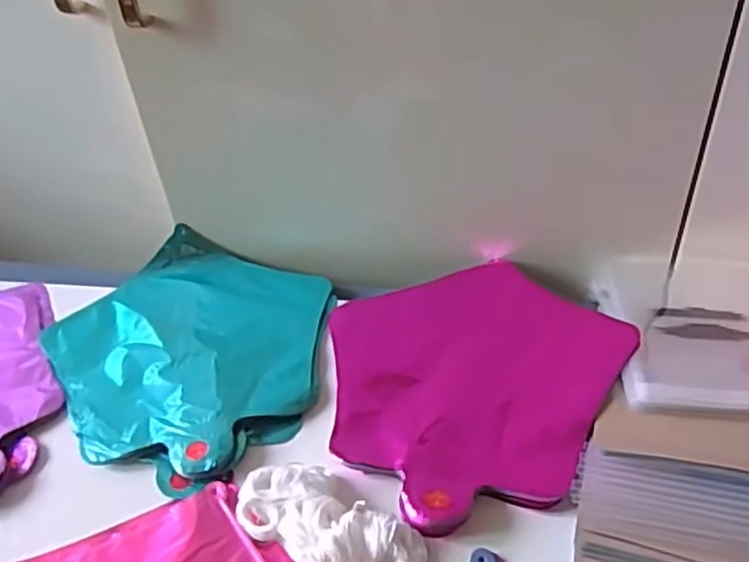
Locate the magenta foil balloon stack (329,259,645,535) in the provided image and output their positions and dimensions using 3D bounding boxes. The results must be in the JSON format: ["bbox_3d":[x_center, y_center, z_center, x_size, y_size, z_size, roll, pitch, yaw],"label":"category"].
[{"bbox_3d":[0.066,0.065,0.538,0.220,0.022,0.221,-32,48,-29],"label":"magenta foil balloon stack"}]

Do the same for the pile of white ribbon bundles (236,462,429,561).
[{"bbox_3d":[-0.033,0.150,0.446,0.124,0.023,0.063,26,48,30],"label":"pile of white ribbon bundles"}]

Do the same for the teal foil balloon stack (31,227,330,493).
[{"bbox_3d":[-0.144,0.048,0.587,0.236,0.020,0.222,31,51,34],"label":"teal foil balloon stack"}]

